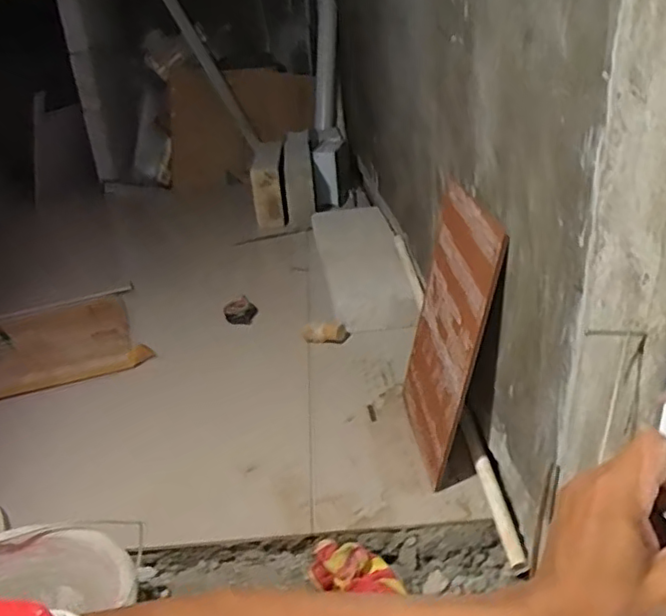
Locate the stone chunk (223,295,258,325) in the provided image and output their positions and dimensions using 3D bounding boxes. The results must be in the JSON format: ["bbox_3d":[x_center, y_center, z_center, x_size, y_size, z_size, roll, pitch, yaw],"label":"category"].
[{"bbox_3d":[-0.217,0.007,1.447,0.073,0.051,0.052,-10,28,-10],"label":"stone chunk"}]

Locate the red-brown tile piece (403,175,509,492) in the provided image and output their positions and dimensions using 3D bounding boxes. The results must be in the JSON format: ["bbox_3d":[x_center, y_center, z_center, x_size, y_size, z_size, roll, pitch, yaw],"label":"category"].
[{"bbox_3d":[0.168,0.035,0.926,0.014,0.392,0.256,4,25,-9],"label":"red-brown tile piece"}]

